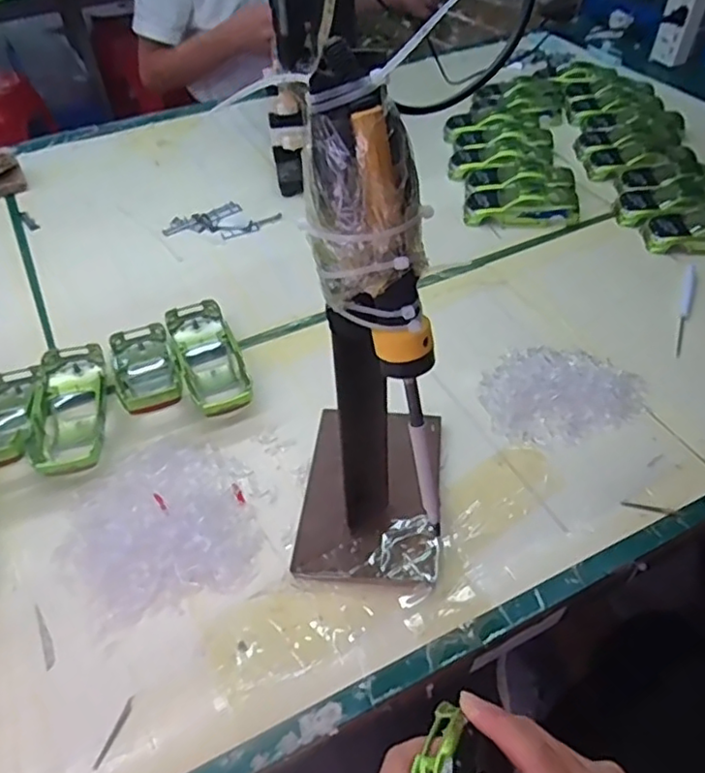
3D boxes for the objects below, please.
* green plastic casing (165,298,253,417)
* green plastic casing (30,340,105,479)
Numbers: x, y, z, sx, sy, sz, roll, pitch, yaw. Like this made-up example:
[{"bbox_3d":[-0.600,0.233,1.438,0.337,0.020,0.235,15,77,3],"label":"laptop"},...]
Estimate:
[{"bbox_3d":[-0.127,-0.025,0.568,0.051,0.030,0.130,-20,49,-16],"label":"green plastic casing"},{"bbox_3d":[-0.236,0.020,0.532,0.052,0.026,0.139,-11,47,-8],"label":"green plastic casing"}]

